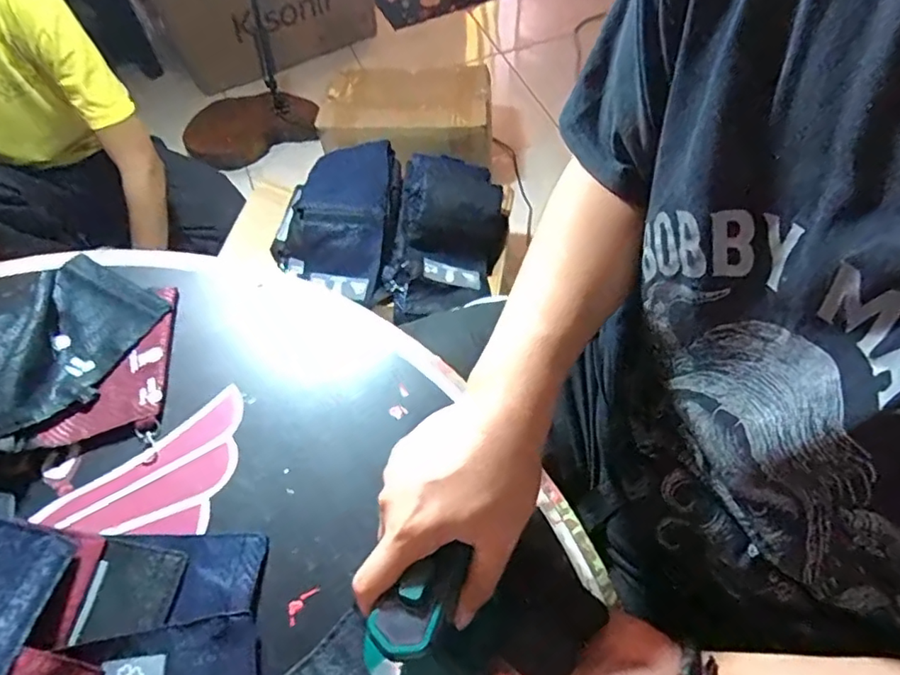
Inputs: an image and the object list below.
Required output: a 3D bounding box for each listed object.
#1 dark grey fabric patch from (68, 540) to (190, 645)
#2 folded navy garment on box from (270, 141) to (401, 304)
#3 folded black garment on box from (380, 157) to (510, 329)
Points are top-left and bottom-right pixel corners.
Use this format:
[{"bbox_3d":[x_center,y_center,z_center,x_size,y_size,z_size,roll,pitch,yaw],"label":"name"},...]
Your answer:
[{"bbox_3d":[-0.231,0.182,0.406,0.064,0.011,0.066,4,58,3],"label":"dark grey fabric patch"},{"bbox_3d":[-0.189,-0.222,1.008,0.202,0.083,0.299,10,59,9],"label":"folded navy garment on box"},{"bbox_3d":[-0.006,-0.165,0.957,0.184,0.109,0.272,8,59,7],"label":"folded black garment on box"}]

